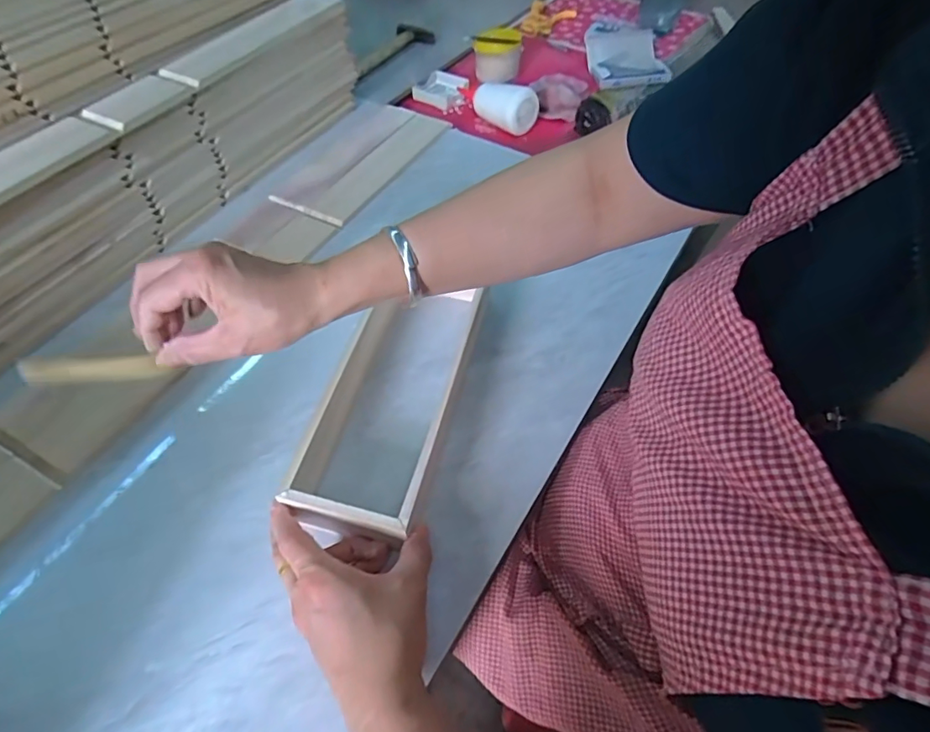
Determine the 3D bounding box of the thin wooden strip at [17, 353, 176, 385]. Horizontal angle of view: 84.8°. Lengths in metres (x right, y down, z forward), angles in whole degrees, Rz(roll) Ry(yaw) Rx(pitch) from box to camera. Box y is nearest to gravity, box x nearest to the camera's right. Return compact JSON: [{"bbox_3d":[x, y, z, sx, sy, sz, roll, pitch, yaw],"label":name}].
[{"bbox_3d":[-0.246,0.003,0.343,0.079,0.021,0.005,-6,38,-32],"label":"thin wooden strip"}]

